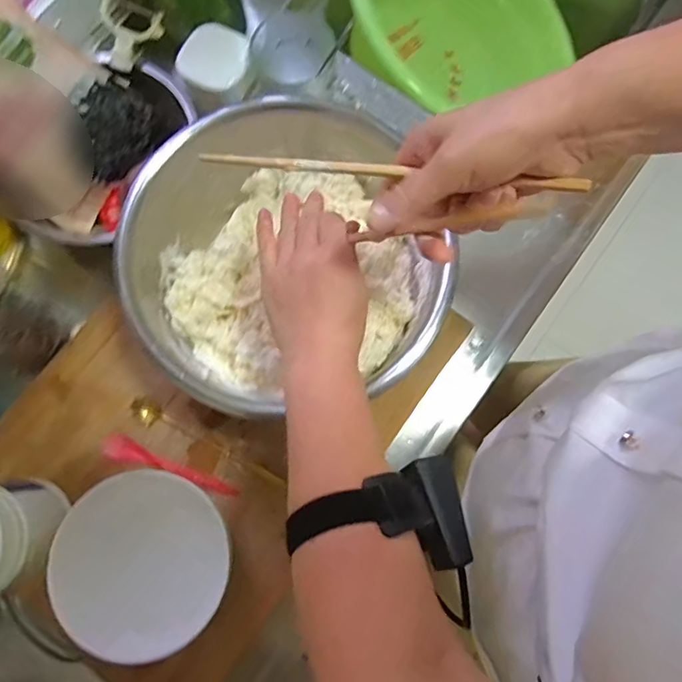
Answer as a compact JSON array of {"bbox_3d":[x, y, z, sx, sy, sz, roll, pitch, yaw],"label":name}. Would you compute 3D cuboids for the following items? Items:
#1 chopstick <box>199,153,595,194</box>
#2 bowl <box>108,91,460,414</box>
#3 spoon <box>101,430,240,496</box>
[{"bbox_3d":[0.020,-0.111,0.336,0.260,0.008,0.007,11,76,20],"label":"chopstick"},{"bbox_3d":[-0.061,-0.076,0.498,0.259,0.118,0.267,0,77,-1],"label":"bowl"},{"bbox_3d":[-0.168,0.125,0.508,0.138,0.008,0.022,23,78,4],"label":"spoon"}]

